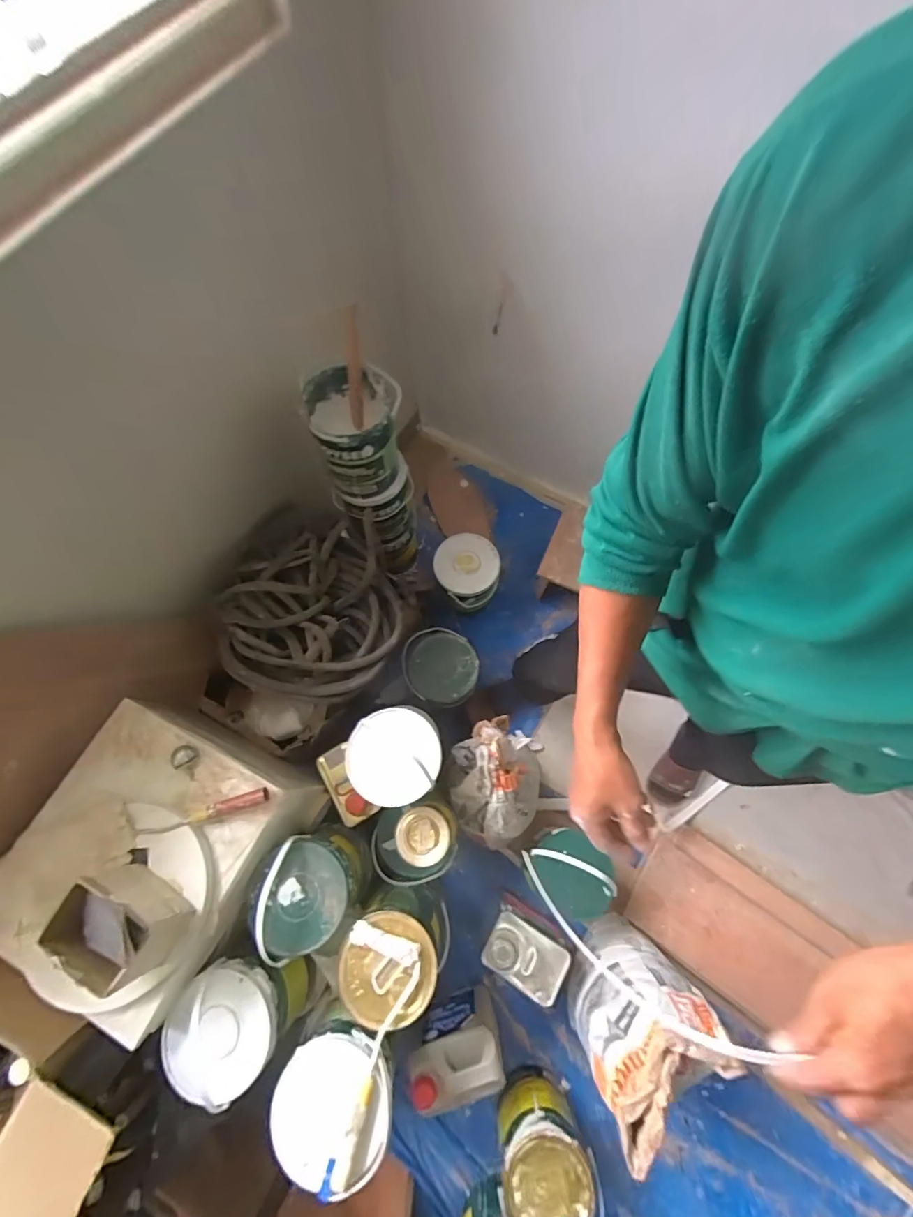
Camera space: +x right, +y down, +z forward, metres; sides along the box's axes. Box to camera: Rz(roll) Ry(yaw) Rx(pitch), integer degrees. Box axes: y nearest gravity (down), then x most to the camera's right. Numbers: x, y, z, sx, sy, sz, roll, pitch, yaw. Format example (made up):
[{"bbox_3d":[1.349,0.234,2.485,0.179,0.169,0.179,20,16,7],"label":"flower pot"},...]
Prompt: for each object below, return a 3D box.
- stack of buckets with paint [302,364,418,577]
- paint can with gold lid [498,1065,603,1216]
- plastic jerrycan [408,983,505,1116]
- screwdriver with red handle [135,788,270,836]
[{"bbox_3d":[-0.223,-0.337,1.246,0.197,0.614,0.213,-16,72,-5],"label":"stack of buckets with paint"},{"bbox_3d":[0.189,1.178,0.990,0.194,0.239,0.237,3,71,2],"label":"paint can with gold lid"},{"bbox_3d":[0.003,0.982,1.048,0.183,0.278,0.117,-15,72,-5],"label":"plastic jerrycan"},{"bbox_3d":[-0.429,0.345,0.776,0.216,0.030,0.025,-16,72,-5],"label":"screwdriver with red handle"}]

